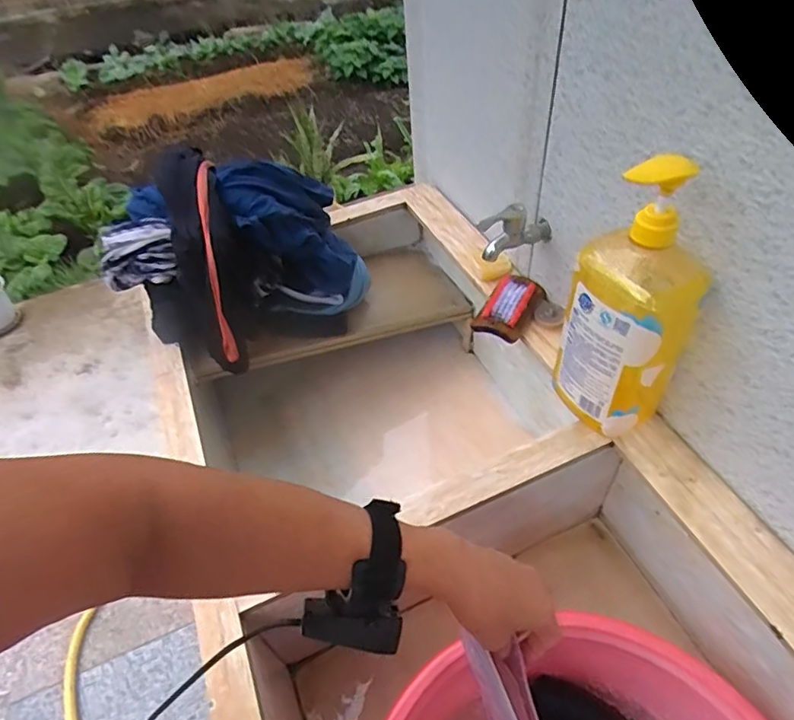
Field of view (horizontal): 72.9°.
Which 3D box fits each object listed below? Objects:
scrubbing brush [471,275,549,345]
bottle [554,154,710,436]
[{"bbox_3d":[0.154,-0.073,0.722,0.064,0.029,0.105,22,54,23],"label":"scrubbing brush"},{"bbox_3d":[0.220,-0.052,0.509,0.119,0.275,0.086,24,55,25],"label":"bottle"}]

